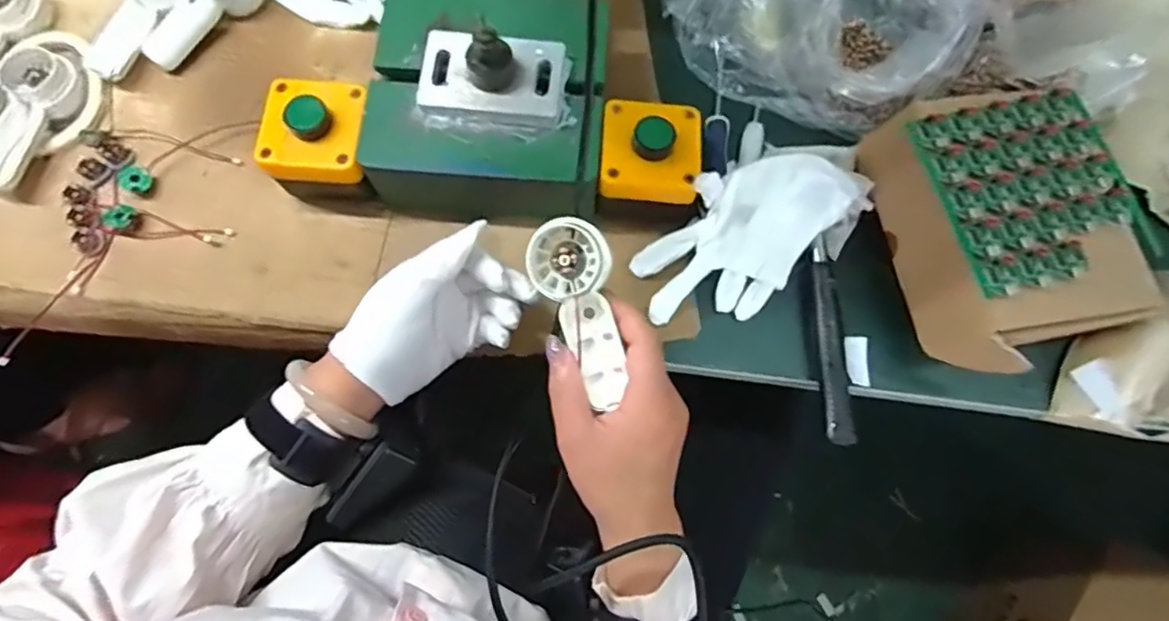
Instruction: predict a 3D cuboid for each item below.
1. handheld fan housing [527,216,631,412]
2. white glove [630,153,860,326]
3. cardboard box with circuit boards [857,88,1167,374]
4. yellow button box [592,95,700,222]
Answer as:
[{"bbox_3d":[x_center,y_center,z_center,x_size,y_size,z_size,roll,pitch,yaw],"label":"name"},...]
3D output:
[{"bbox_3d":[0.000,0.001,0.355,0.044,0.021,0.109,-18,98,-5],"label":"handheld fan housing"},{"bbox_3d":[0.112,-0.050,0.432,0.155,0.035,0.086,-44,93,13],"label":"white glove"},{"bbox_3d":[0.284,-0.055,0.413,0.142,0.073,0.183,-8,72,-4],"label":"cardboard box with circuit boards"},{"bbox_3d":[0.045,-0.107,0.433,0.071,0.062,0.074,0,72,-2],"label":"yellow button box"}]

